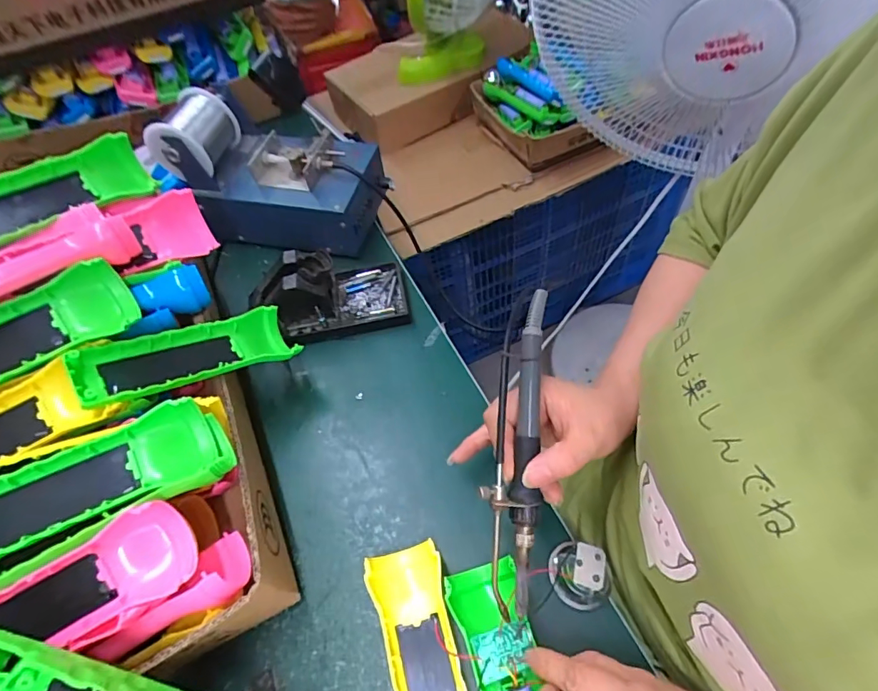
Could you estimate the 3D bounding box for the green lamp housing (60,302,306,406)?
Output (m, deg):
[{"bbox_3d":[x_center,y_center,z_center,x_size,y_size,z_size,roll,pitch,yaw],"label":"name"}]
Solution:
[{"bbox_3d":[-0.183,0.007,0.353,0.049,0.024,0.153,40,37,25],"label":"green lamp housing"}]

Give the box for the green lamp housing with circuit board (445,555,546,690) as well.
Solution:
[{"bbox_3d":[0.047,0.215,0.282,0.045,0.029,0.156,-13,57,-6],"label":"green lamp housing with circuit board"}]

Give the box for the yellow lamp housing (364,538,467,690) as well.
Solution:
[{"bbox_3d":[-0.006,0.211,0.298,0.049,0.029,0.155,-16,57,-8],"label":"yellow lamp housing"}]

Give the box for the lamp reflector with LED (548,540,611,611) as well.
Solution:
[{"bbox_3d":[0.096,0.157,0.322,0.035,0.027,0.043,-4,56,0],"label":"lamp reflector with LED"}]

